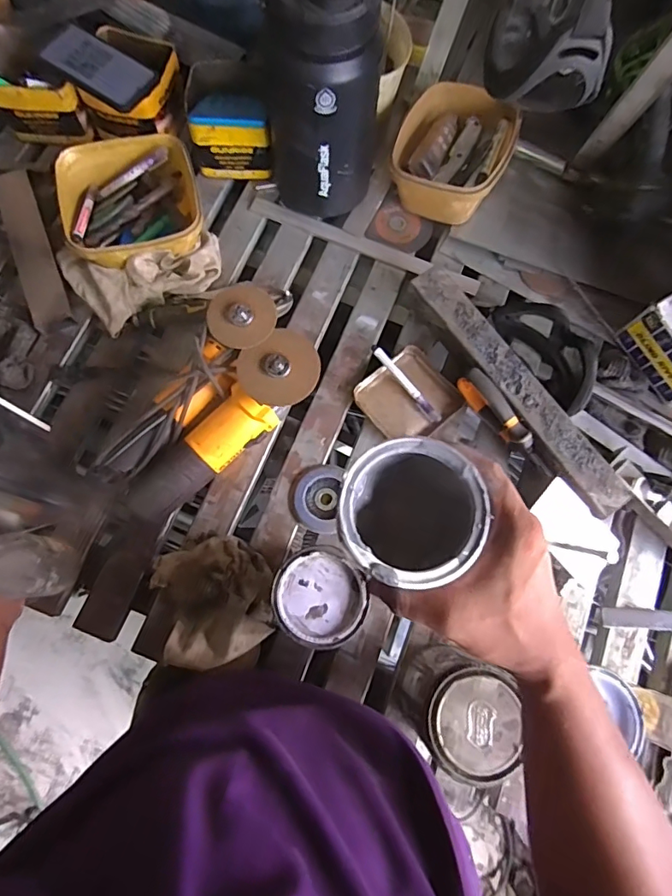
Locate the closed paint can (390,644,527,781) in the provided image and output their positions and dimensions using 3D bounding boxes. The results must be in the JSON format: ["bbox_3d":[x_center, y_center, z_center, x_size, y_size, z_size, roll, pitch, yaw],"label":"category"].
[{"bbox_3d":[0.128,0.271,0.528,0.094,0.135,0.100,28,76,4],"label":"closed paint can"}]

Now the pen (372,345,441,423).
[{"bbox_3d":[0.095,-0.087,0.676,0.014,0.017,0.132,-39,81,-12],"label":"pen"}]

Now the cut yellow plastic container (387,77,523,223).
[{"bbox_3d":[0.169,-0.432,0.730,0.159,0.067,0.184,25,75,3],"label":"cut yellow plastic container"}]

